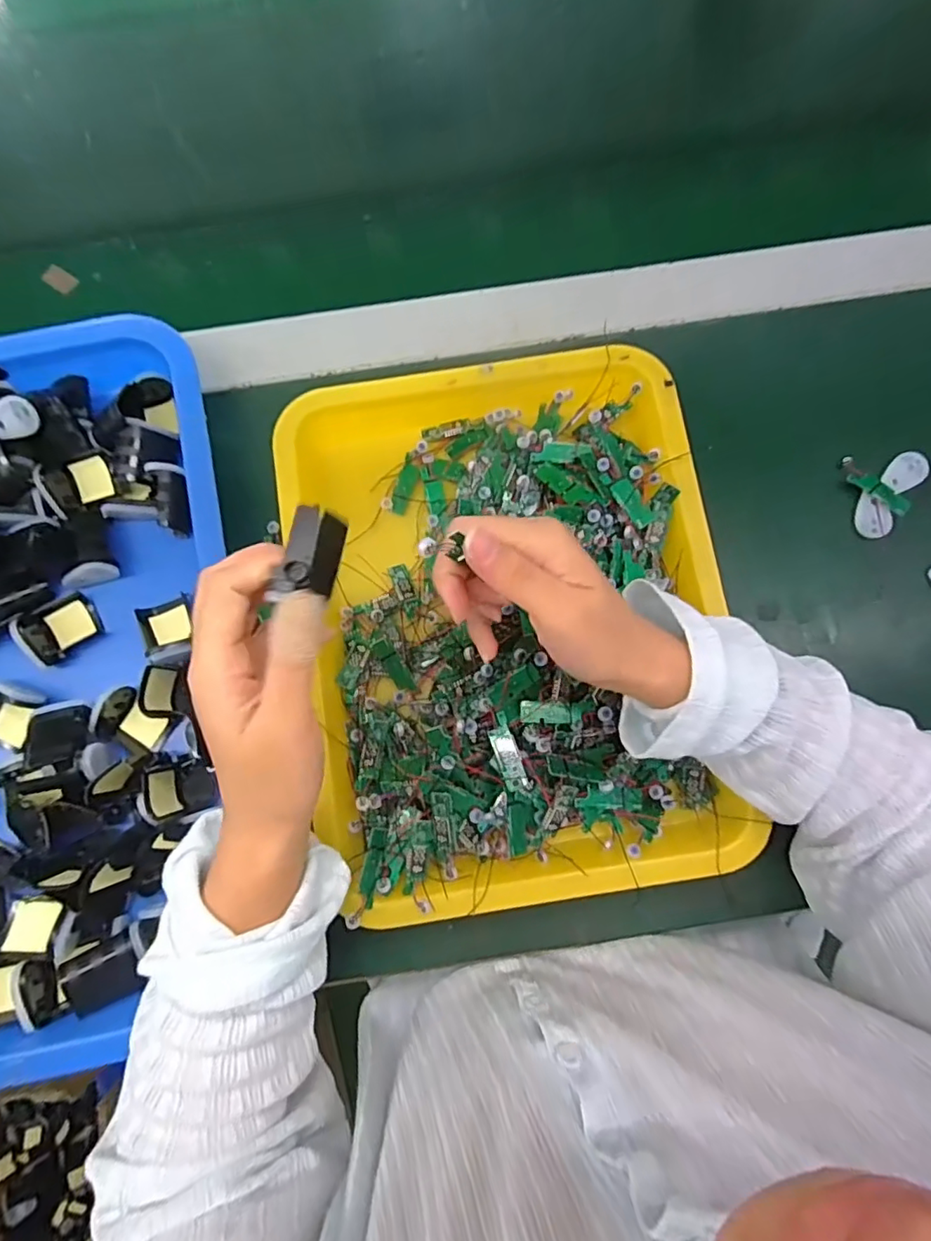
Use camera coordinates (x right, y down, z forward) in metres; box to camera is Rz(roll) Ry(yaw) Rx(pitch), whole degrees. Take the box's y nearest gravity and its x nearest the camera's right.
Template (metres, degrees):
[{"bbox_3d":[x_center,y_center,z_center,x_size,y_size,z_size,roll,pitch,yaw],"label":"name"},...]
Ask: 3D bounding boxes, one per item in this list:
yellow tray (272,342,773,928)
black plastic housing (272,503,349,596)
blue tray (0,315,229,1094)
[{"bbox_3d":[0.026,-0.004,0.344,0.260,0.035,0.335,-10,81,-2],"label":"yellow tray"},{"bbox_3d":[-0.062,-0.027,0.229,0.015,0.024,0.037,12,80,2],"label":"black plastic housing"},{"bbox_3d":[-0.305,0.036,0.338,0.334,0.057,0.448,-10,81,-2],"label":"blue tray"}]

